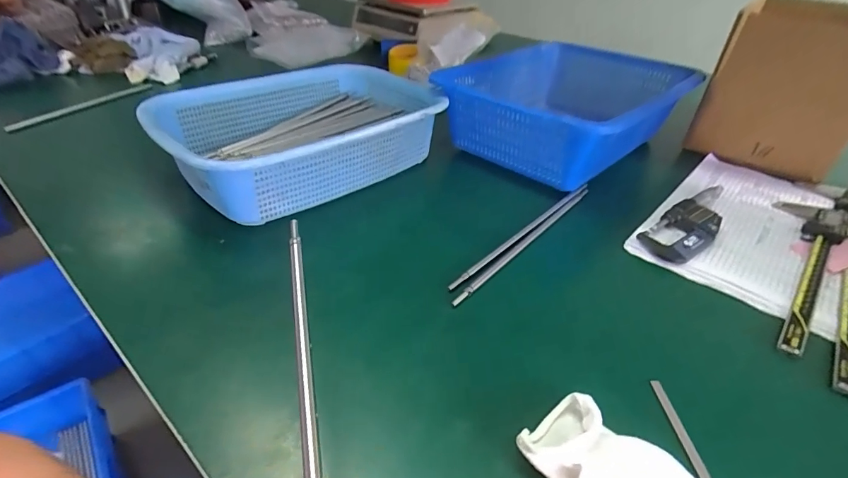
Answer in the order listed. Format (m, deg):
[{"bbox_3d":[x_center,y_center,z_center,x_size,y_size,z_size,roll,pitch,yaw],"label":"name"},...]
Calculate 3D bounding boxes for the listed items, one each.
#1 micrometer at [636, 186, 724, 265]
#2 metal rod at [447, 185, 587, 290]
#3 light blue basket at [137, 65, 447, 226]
[{"bbox_3d":[0.312,-0.022,0.485,0.172,0.019,0.056,-24,45,-31],"label":"micrometer"},{"bbox_3d":[0.117,-0.011,0.479,0.009,0.012,0.269,32,46,32],"label":"metal rod"},{"bbox_3d":[-0.151,-0.139,0.561,0.348,0.097,0.245,-24,45,-31],"label":"light blue basket"}]

